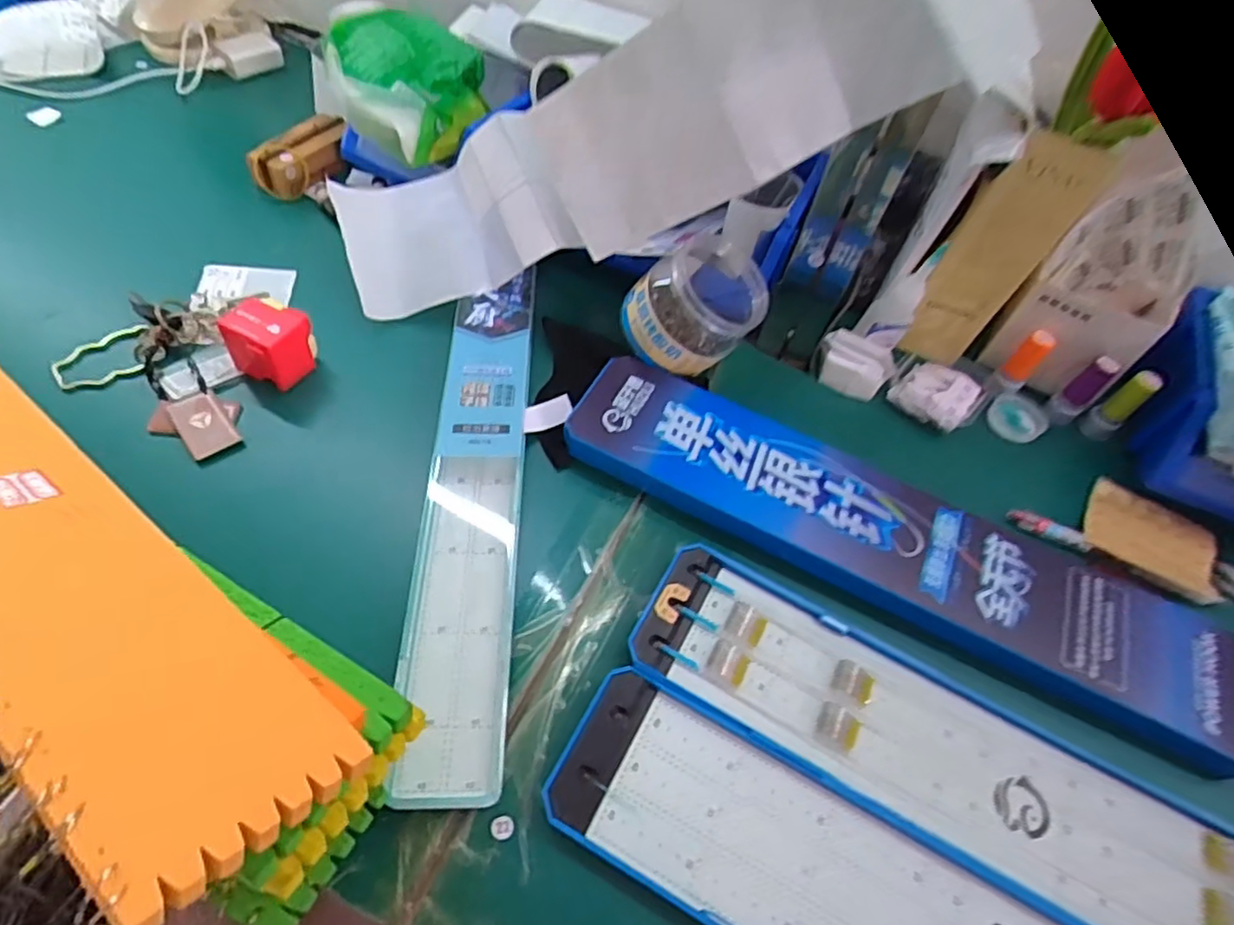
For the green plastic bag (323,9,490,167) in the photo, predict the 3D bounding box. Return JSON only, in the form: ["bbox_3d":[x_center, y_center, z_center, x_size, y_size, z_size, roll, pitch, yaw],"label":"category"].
[{"bbox_3d":[-0.165,-0.303,0.544,0.118,0.066,0.111,-7,60,-11],"label":"green plastic bag"}]

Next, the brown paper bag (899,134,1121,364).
[{"bbox_3d":[0.267,-0.142,0.479,0.059,0.175,0.015,24,53,11],"label":"brown paper bag"}]

